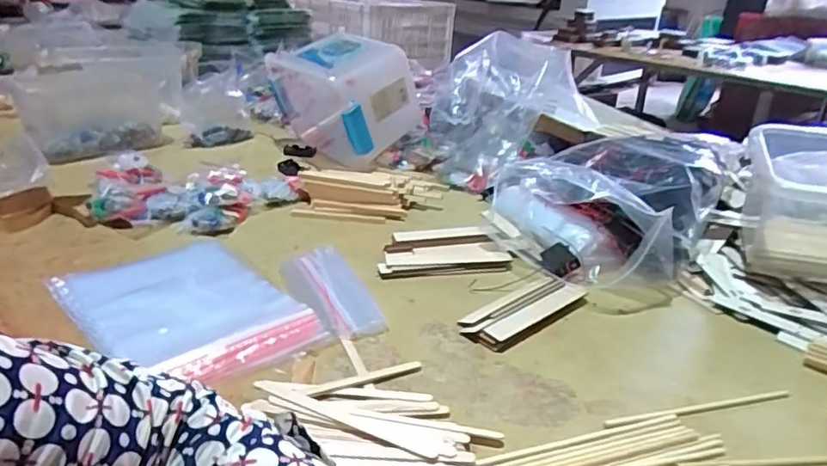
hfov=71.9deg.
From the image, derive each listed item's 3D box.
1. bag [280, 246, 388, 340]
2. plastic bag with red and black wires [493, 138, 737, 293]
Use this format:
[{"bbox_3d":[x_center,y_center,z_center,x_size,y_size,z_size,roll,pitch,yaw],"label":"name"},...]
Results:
[{"bbox_3d":[-0.095,0.066,0.648,0.075,0.015,0.175,-10,29,-25],"label":"bag"},{"bbox_3d":[0.247,-0.051,0.780,0.266,0.123,0.307,21,32,32],"label":"plastic bag with red and black wires"}]

